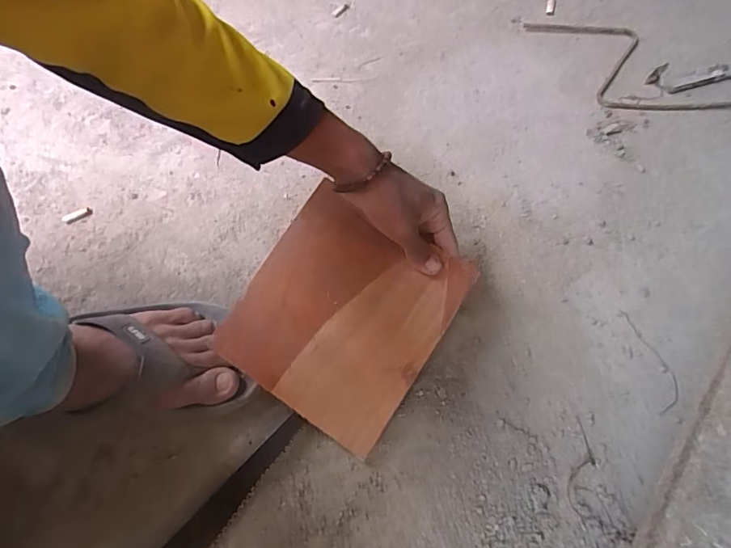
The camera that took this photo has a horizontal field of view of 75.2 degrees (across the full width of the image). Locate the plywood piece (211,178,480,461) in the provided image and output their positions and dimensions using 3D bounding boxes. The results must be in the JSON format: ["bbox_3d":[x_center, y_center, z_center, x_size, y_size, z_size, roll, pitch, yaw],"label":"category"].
[{"bbox_3d":[-0.023,0.040,0.447,0.177,0.008,0.193,32,87,6],"label":"plywood piece"}]

